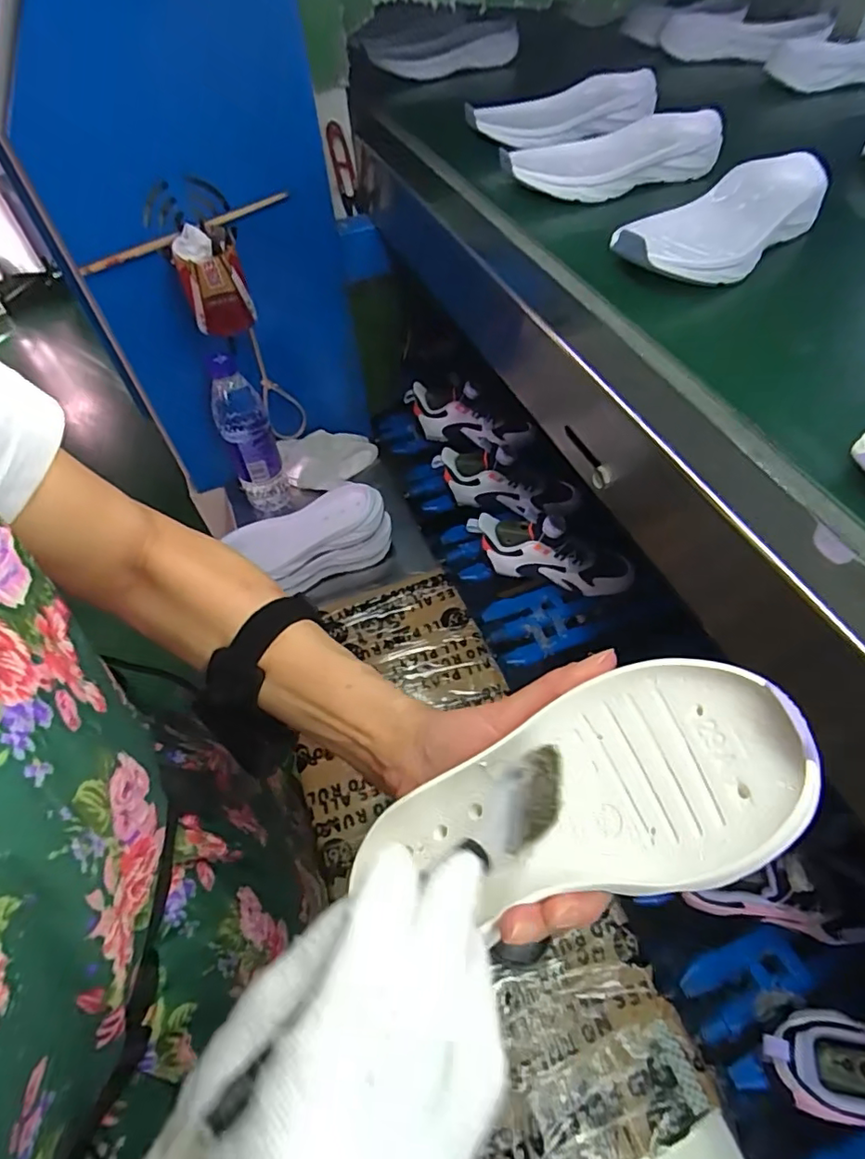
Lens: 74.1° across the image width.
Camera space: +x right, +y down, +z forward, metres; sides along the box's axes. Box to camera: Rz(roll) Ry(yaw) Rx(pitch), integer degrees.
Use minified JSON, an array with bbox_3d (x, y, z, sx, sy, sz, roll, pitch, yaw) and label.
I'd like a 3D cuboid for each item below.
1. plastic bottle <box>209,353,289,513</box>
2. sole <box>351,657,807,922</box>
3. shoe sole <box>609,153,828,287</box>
[{"bbox_3d":[-0.240,-0.178,0.750,0.064,0.221,0.052,-20,57,-11],"label":"plastic bottle"},{"bbox_3d":[0.049,0.092,0.240,0.192,0.028,0.077,-27,51,25],"label":"sole"},{"bbox_3d":[0.221,-0.274,0.435,0.091,0.035,0.196,36,64,24],"label":"shoe sole"}]

